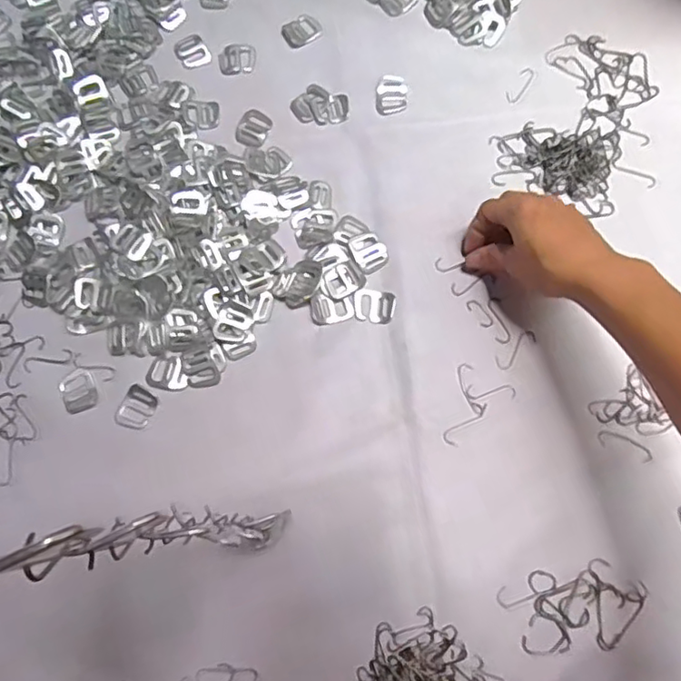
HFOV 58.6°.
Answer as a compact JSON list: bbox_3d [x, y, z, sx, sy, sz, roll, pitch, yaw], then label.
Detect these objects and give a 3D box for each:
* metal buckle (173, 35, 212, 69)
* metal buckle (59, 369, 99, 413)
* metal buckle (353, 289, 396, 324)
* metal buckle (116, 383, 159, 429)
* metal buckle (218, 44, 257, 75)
[{"bbox_3d":[-0.134,-0.261,0.548,0.028,0.004,0.034,-27,76,-5],"label":"metal buckle"},{"bbox_3d":[-0.203,0.039,0.470,0.026,0.004,0.033,-24,76,-4],"label":"metal buckle"},{"bbox_3d":[0.027,-0.028,0.483,0.033,0.004,0.025,9,76,4],"label":"metal buckle"},{"bbox_3d":[-0.156,0.051,0.464,0.026,0.004,0.032,21,77,7],"label":"metal buckle"},{"bbox_3d":[-0.093,-0.254,0.546,0.032,0.004,0.032,-3,75,1],"label":"metal buckle"}]

